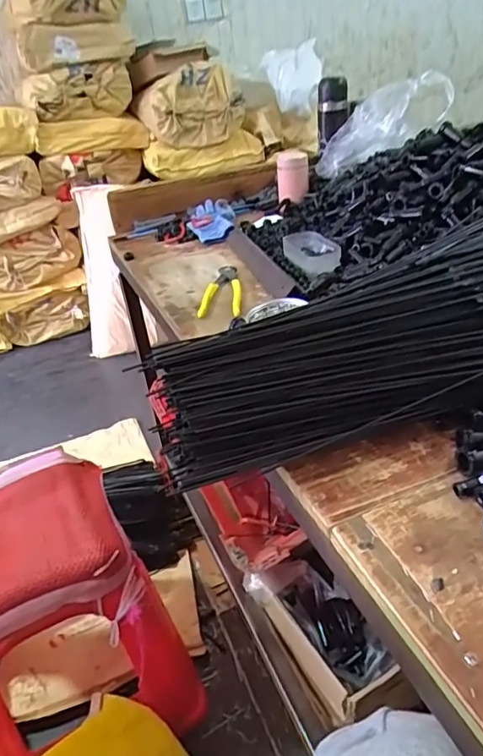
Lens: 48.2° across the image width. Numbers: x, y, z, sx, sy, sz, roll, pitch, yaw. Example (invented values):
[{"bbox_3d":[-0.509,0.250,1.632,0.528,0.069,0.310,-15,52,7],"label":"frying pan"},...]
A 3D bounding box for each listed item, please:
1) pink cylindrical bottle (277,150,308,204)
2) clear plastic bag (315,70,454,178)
[{"bbox_3d":[0.108,-0.426,1.150,0.065,0.101,0.060,-2,33,7],"label":"pink cylindrical bottle"},{"bbox_3d":[0.269,-0.494,1.061,0.276,0.120,0.054,-10,11,33],"label":"clear plastic bag"}]

